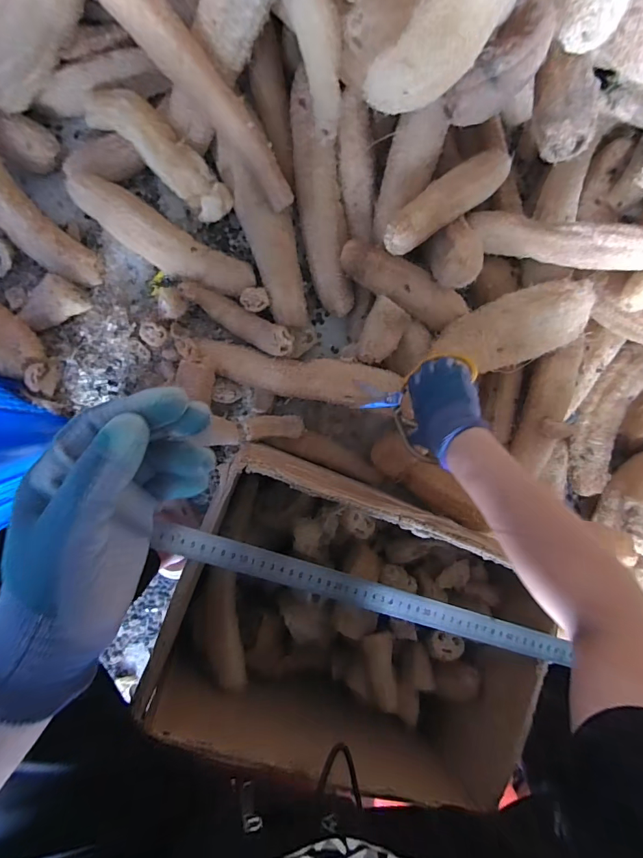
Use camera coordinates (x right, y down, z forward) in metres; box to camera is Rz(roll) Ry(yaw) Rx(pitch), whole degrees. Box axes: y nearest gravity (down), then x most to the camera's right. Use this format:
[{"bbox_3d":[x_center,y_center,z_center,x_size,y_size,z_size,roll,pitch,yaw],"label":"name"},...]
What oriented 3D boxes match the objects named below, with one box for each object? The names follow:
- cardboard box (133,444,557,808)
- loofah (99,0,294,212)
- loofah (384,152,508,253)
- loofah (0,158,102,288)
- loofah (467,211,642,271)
[{"bbox_3d":[0.041,0.227,0.497,0.404,0.168,0.284,22,89,-7],"label":"cardboard box"},{"bbox_3d":[-0.182,-0.452,0.484,0.435,0.052,0.057,38,87,-41],"label":"loofah"},{"bbox_3d":[0.180,-0.326,0.589,0.271,0.042,0.063,-42,96,-19],"label":"loofah"},{"bbox_3d":[-0.440,-0.339,0.572,0.087,0.052,0.312,-31,121,-5],"label":"loofah"},{"bbox_3d":[0.364,-0.268,0.589,0.298,0.046,0.057,18,90,24],"label":"loofah"}]

